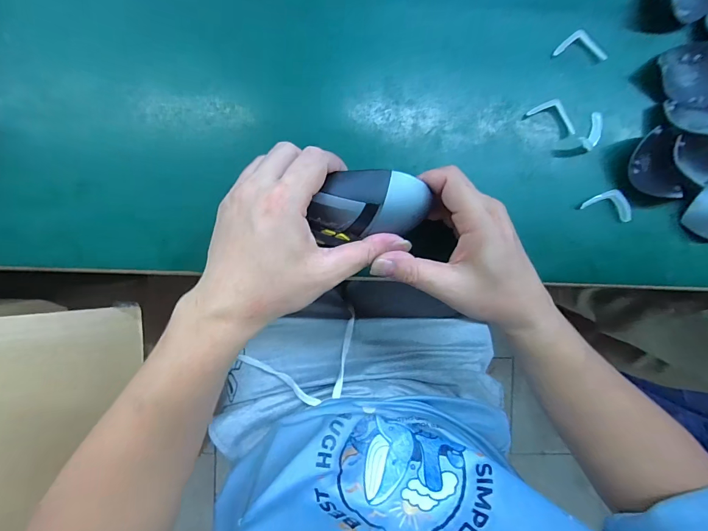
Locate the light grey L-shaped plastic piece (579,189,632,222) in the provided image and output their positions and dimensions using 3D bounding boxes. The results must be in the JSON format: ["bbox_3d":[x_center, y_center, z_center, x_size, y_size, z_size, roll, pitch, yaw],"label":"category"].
[{"bbox_3d":[0.240,-0.058,0.328,0.046,0.014,0.023,17,91,-4],"label":"light grey L-shaped plastic piece"}]

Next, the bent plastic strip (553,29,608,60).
[{"bbox_3d":[0.206,-0.200,0.322,0.049,0.008,0.023,4,92,-3],"label":"bent plastic strip"}]

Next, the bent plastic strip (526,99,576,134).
[{"bbox_3d":[0.184,-0.140,0.324,0.048,0.004,0.023,20,91,-4],"label":"bent plastic strip"}]

